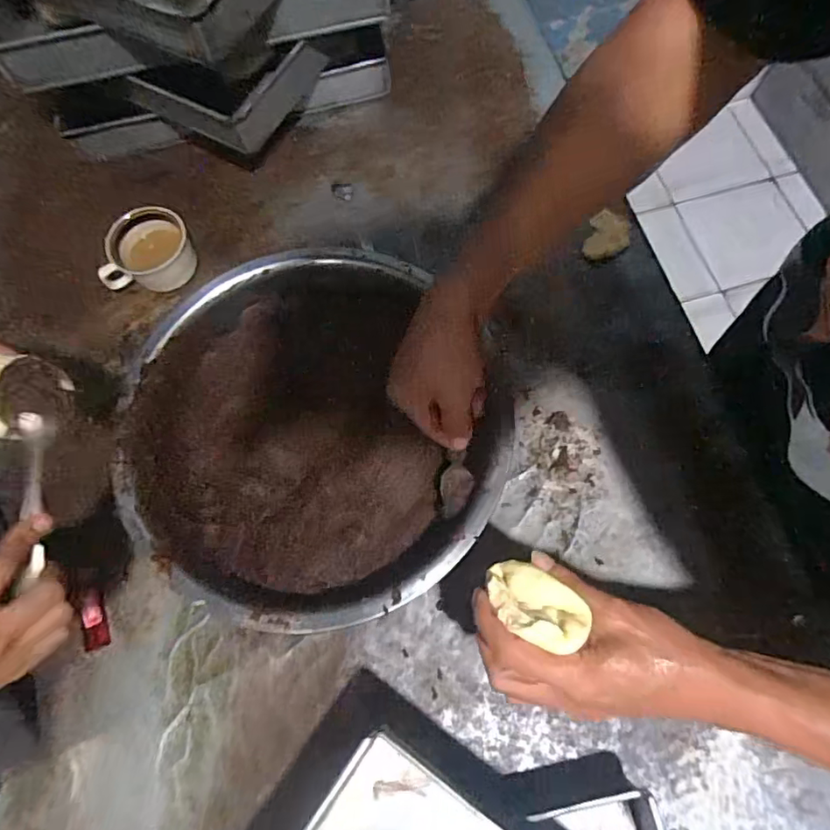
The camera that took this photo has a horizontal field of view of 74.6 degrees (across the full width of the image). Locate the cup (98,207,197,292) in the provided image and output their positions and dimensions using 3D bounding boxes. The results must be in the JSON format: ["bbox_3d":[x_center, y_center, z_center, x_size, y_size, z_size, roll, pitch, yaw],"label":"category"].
[{"bbox_3d":[-0.327,-0.193,0.658,0.114,0.066,0.076,-25,71,-7],"label":"cup"}]

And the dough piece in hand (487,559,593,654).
[{"bbox_3d":[0.079,0.126,0.363,0.066,0.033,0.043,32,74,13],"label":"dough piece in hand"}]

